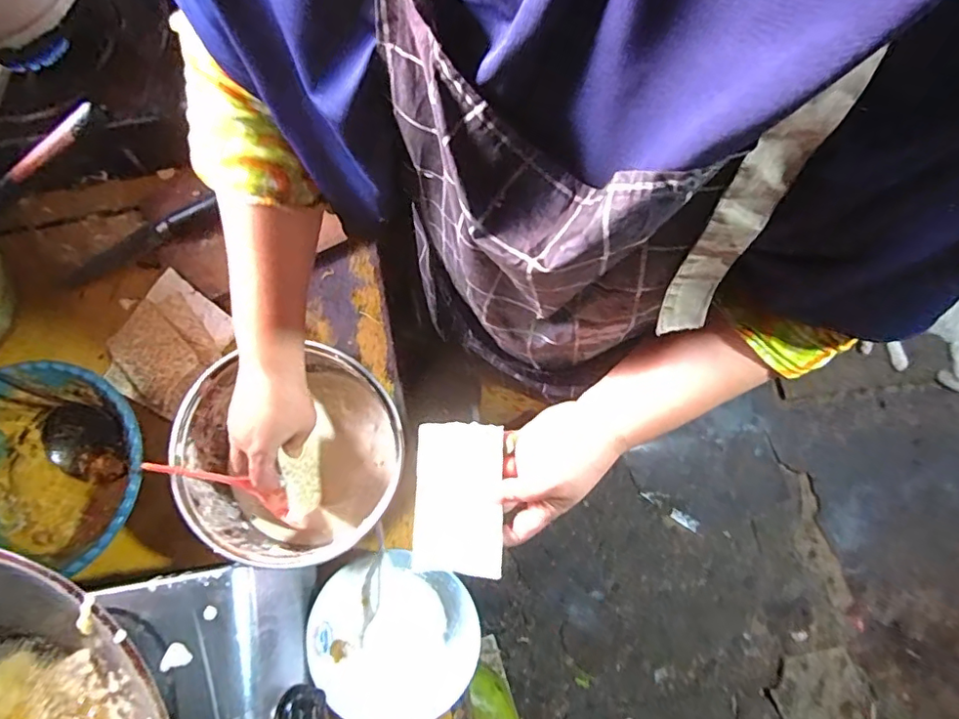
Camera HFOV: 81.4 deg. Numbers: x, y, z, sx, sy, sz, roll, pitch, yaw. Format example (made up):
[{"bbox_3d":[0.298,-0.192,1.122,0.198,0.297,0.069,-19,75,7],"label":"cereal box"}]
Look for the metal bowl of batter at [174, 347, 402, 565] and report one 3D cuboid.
[{"bbox_3d":[-0.176,0.095,0.555,0.199,0.110,0.192,0,75,1],"label":"metal bowl of batter"}]

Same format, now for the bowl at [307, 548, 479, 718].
[{"bbox_3d":[-0.083,0.275,0.551,0.160,0.041,0.156,0,75,1],"label":"bowl"}]

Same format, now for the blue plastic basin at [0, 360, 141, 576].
[{"bbox_3d":[-0.436,0.111,0.568,0.215,0.068,0.201,0,75,1],"label":"blue plastic basin"}]

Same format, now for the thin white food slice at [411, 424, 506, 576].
[{"bbox_3d":[-0.018,0.108,0.445,0.069,0.014,0.115,1,75,1],"label":"thin white food slice"}]

